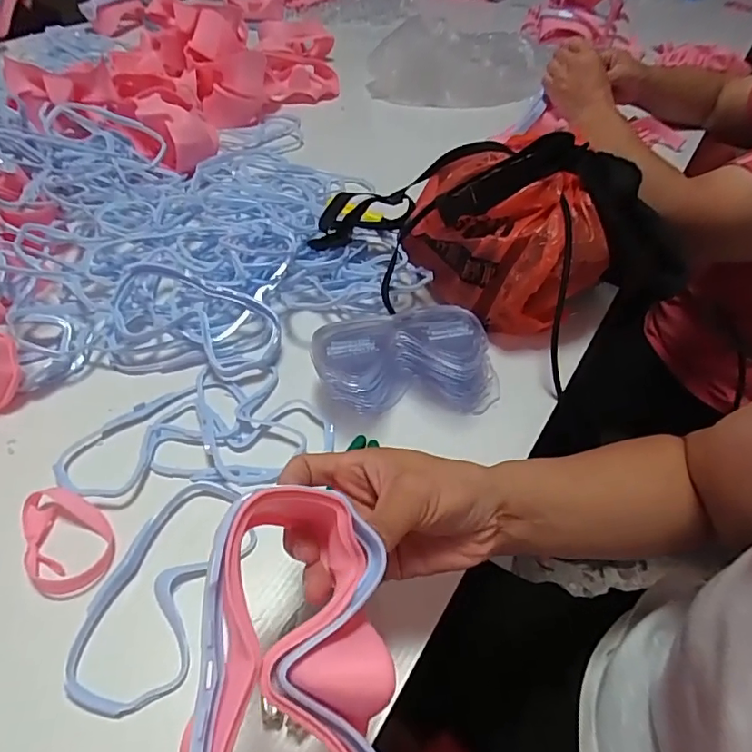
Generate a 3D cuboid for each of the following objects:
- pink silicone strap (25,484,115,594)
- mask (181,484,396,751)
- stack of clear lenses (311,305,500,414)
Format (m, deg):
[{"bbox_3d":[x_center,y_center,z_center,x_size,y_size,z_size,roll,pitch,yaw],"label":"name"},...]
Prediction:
[{"bbox_3d":[-0.207,0.107,0.353,0.049,0.013,0.075,-22,53,-22],"label":"pink silicone strap"},{"bbox_3d":[-0.031,0.110,0.216,0.075,0.060,0.118,4,47,-1],"label":"mask"},{"bbox_3d":[0.025,-0.011,0.446,0.154,0.065,0.072,-5,48,-9],"label":"stack of clear lenses"}]

